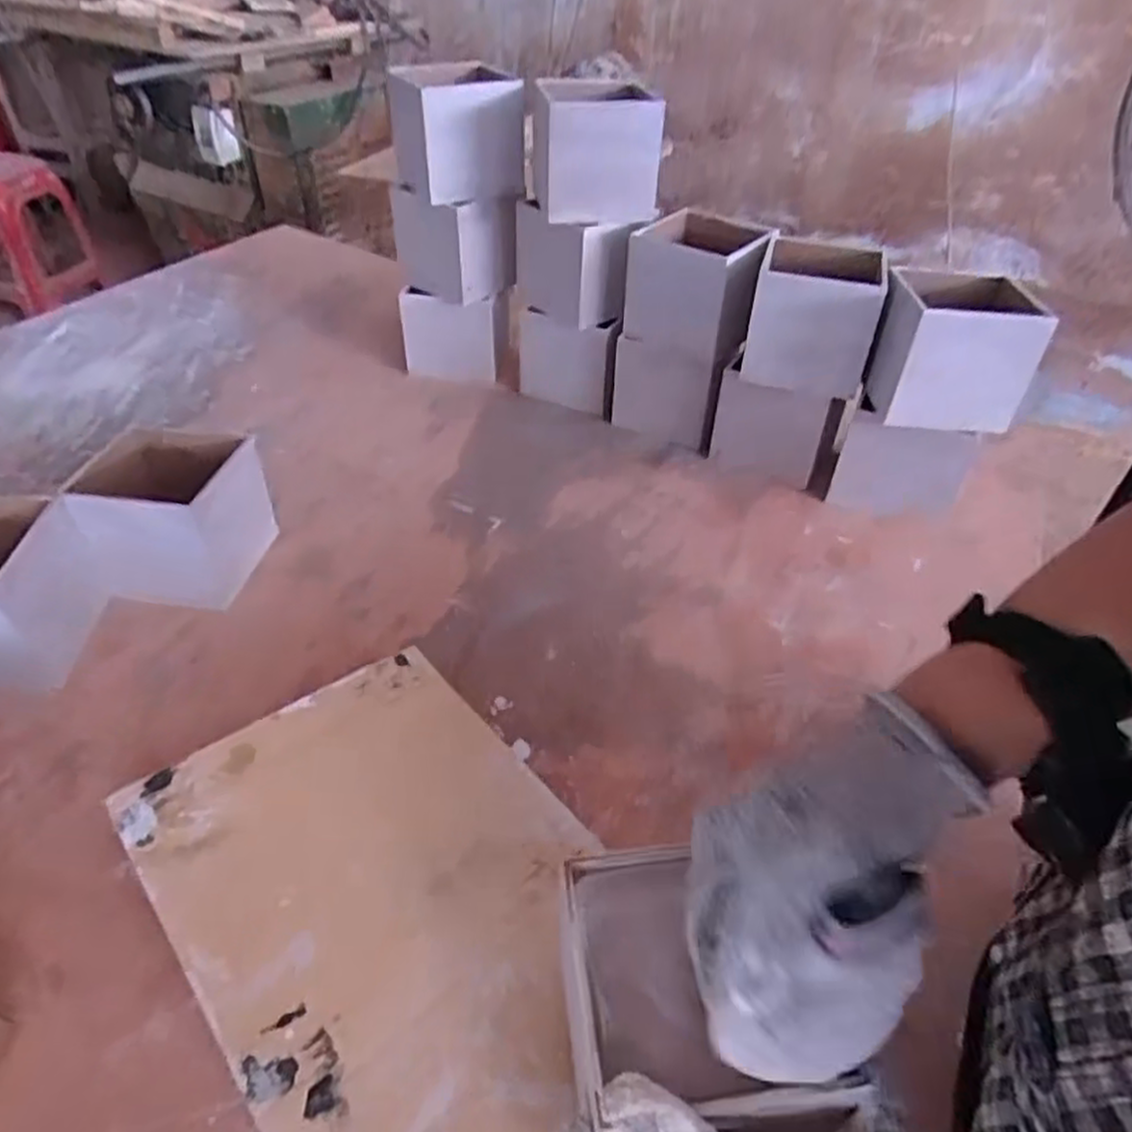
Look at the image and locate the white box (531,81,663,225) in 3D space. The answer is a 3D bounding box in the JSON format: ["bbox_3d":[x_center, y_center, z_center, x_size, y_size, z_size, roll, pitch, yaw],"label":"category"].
[{"bbox_3d":[0.032,-0.418,0.780,0.113,0.106,0.107,-7,41,-9],"label":"white box"}]

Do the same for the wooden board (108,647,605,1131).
[{"bbox_3d":[-0.076,0.213,0.441,0.224,0.017,0.391,-28,48,-30],"label":"wooden board"}]

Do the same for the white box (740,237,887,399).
[{"bbox_3d":[0.238,-0.246,0.749,0.111,0.108,0.117,10,41,10],"label":"white box"}]

